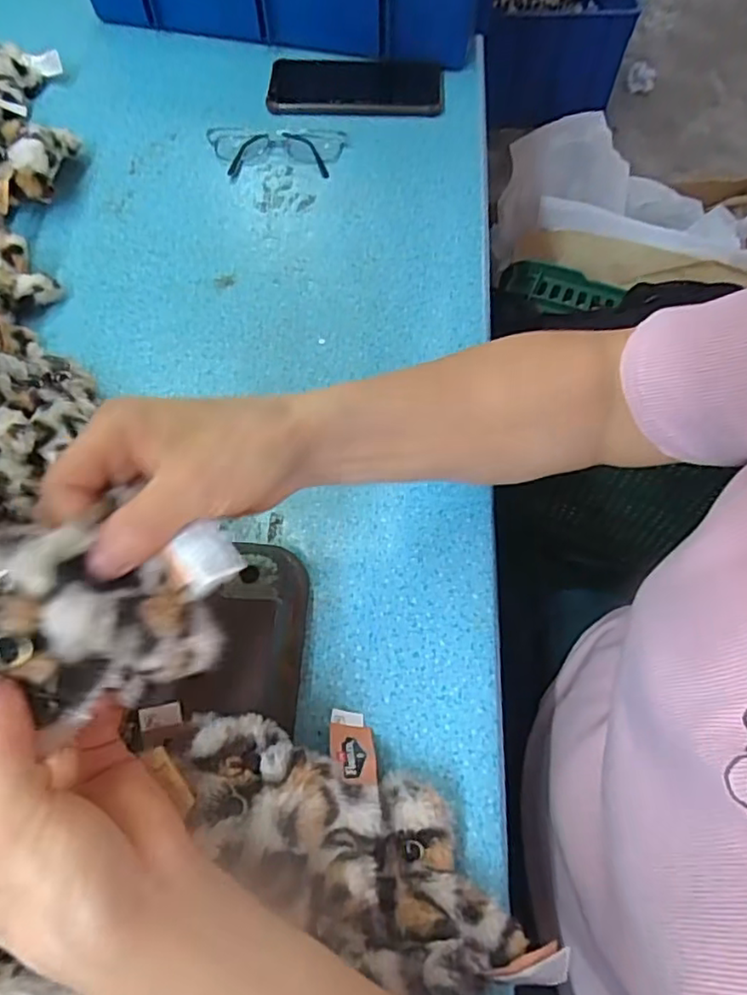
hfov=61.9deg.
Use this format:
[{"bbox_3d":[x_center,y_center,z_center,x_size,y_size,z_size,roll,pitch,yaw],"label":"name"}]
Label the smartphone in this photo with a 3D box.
[{"bbox_3d":[-0.017,-0.412,0.618,0.169,0.015,0.089,1,62,1],"label":"smartphone"}]

